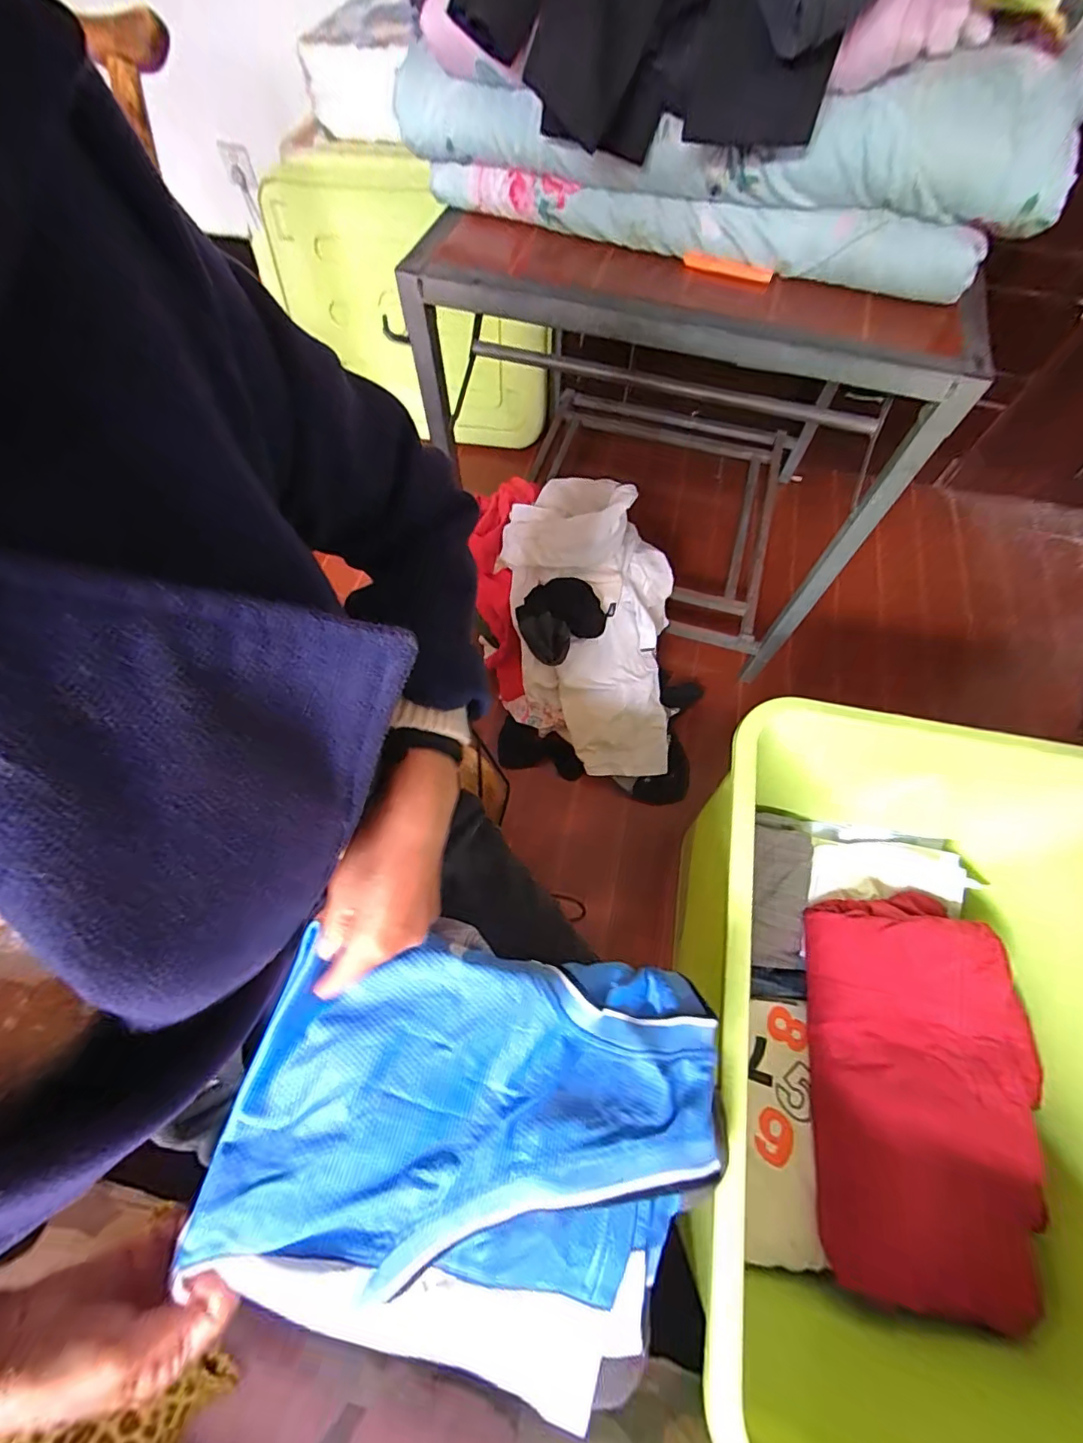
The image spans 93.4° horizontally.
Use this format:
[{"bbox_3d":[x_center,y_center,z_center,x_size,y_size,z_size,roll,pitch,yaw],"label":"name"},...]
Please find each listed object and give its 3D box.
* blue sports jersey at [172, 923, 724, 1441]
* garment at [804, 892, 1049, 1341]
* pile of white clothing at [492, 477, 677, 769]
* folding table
[{"bbox_3d":[-0.040,0.284,0.338,0.312,0.088,0.235,7,66,3],"label":"blue sports jersey"},{"bbox_3d":[0.492,0.460,0.657,0.250,0.081,0.454,7,66,3],"label":"garment"},{"bbox_3d":[0.117,-0.157,0.927,0.305,0.171,0.530,-17,110,-8],"label":"pile of white clothing"},{"bbox_3d":[0.246,-0.576,0.926,0.661,0.574,0.618,18,67,8],"label":"folding table"}]

